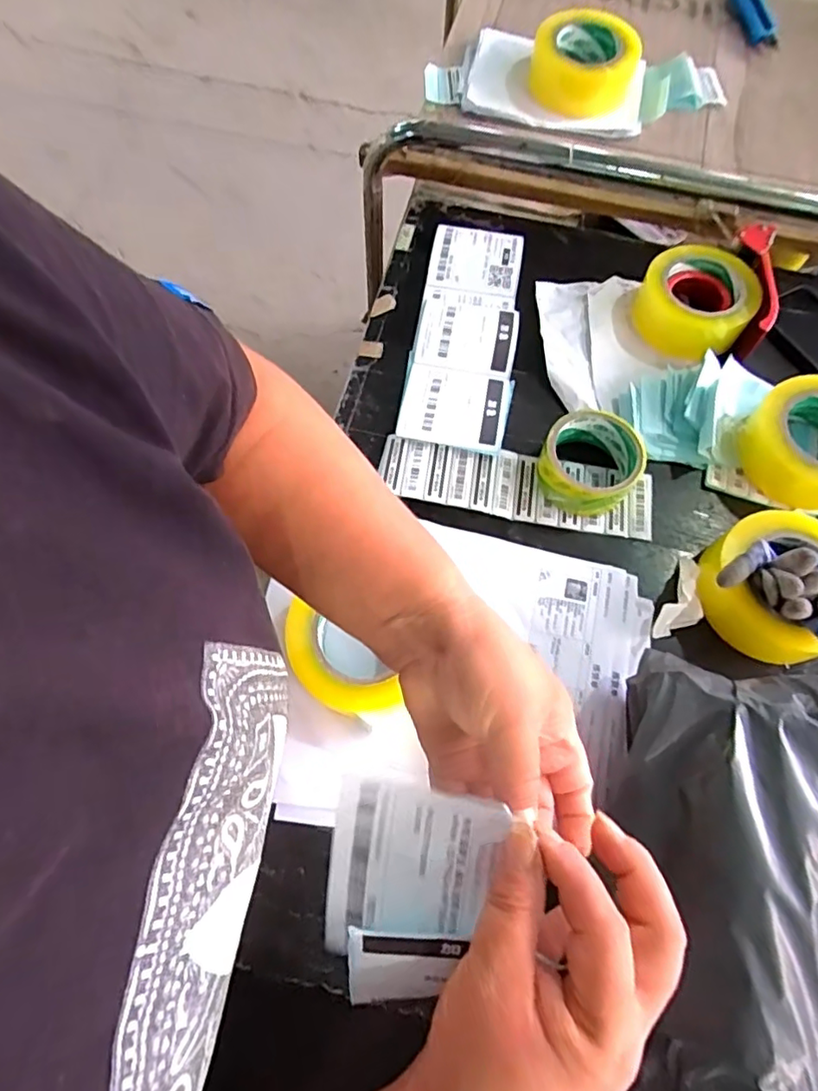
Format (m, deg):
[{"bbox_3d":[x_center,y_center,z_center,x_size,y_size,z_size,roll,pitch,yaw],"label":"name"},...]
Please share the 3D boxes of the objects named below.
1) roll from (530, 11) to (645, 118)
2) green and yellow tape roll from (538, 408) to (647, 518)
[{"bbox_3d":[0.216,-0.594,0.728,0.124,0.066,0.128,0,70,1],"label":"roll"},{"bbox_3d":[0.169,-0.077,0.548,0.088,0.042,0.095,0,70,1],"label":"green and yellow tape roll"}]

